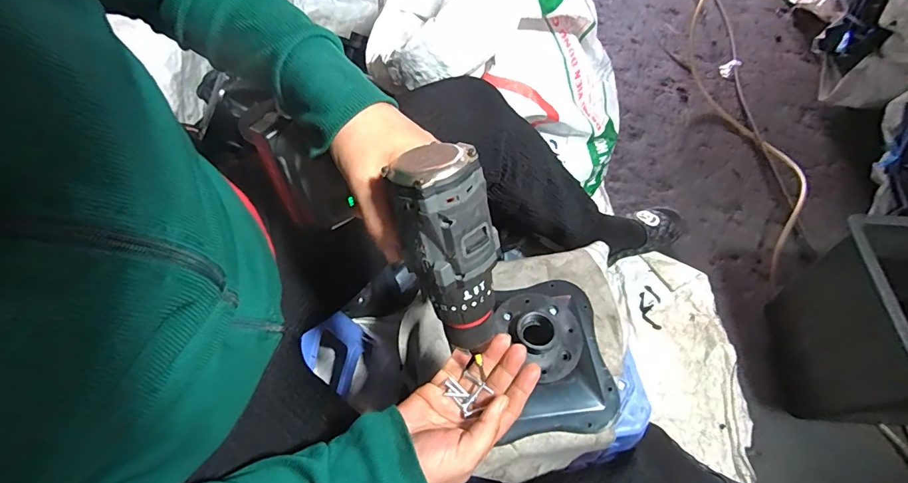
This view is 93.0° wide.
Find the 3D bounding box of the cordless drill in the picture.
[{"bbox_3d":[-0.066,-0.023,0.334,0.234,0.140,0.064,23,60,38],"label":"cordless drill"}]

